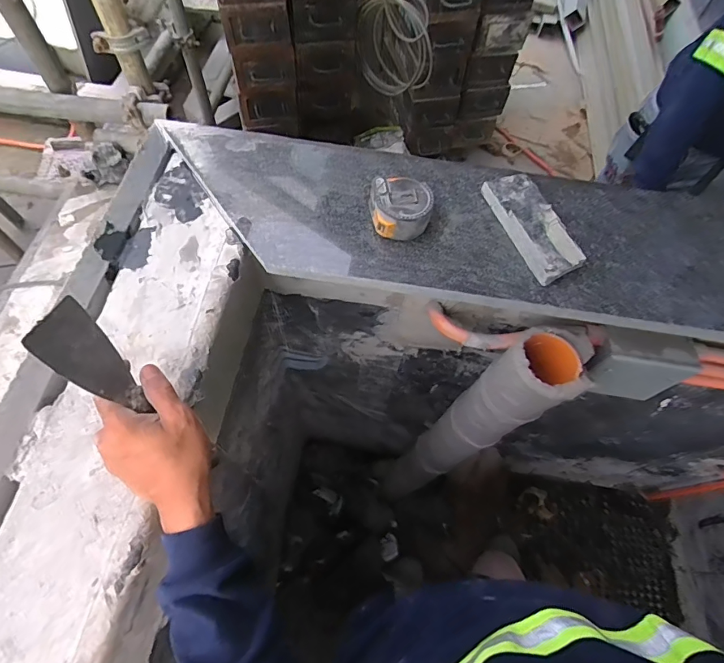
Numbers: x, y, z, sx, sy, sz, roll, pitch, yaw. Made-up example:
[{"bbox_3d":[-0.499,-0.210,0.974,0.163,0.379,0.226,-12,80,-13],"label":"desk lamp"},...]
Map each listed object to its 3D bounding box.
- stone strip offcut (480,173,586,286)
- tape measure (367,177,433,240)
[{"bbox_3d":[0.204,-0.126,0.510,0.062,0.016,0.149,-16,65,-11],"label":"stone strip offcut"},{"bbox_3d":[0.044,-0.141,0.497,0.070,0.033,0.064,5,63,-1],"label":"tape measure"}]

